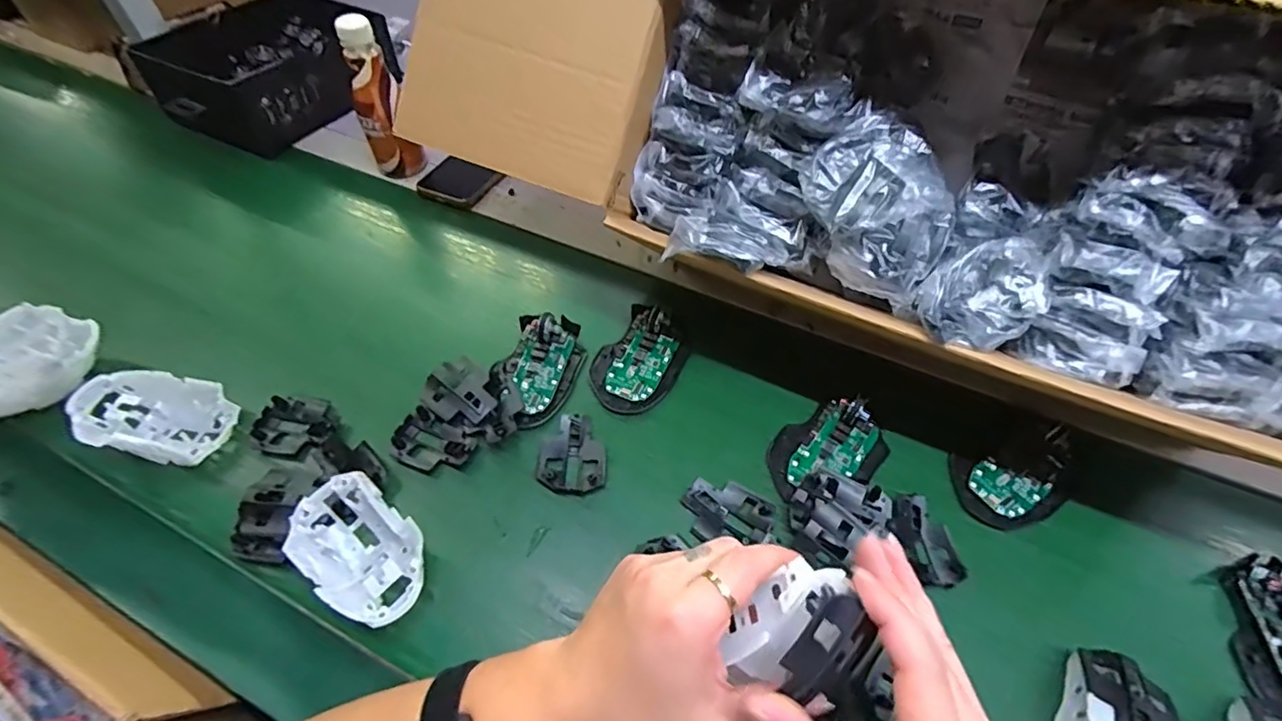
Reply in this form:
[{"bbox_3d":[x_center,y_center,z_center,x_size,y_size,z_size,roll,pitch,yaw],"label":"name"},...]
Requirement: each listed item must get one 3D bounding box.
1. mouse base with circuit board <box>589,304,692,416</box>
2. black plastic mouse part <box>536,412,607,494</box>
[{"bbox_3d":[-0.002,-0.002,0.505,0.072,0.028,0.102,27,56,22],"label":"mouse base with circuit board"},{"bbox_3d":[-0.054,0.073,0.454,0.053,0.009,0.063,2,51,4],"label":"black plastic mouse part"}]

